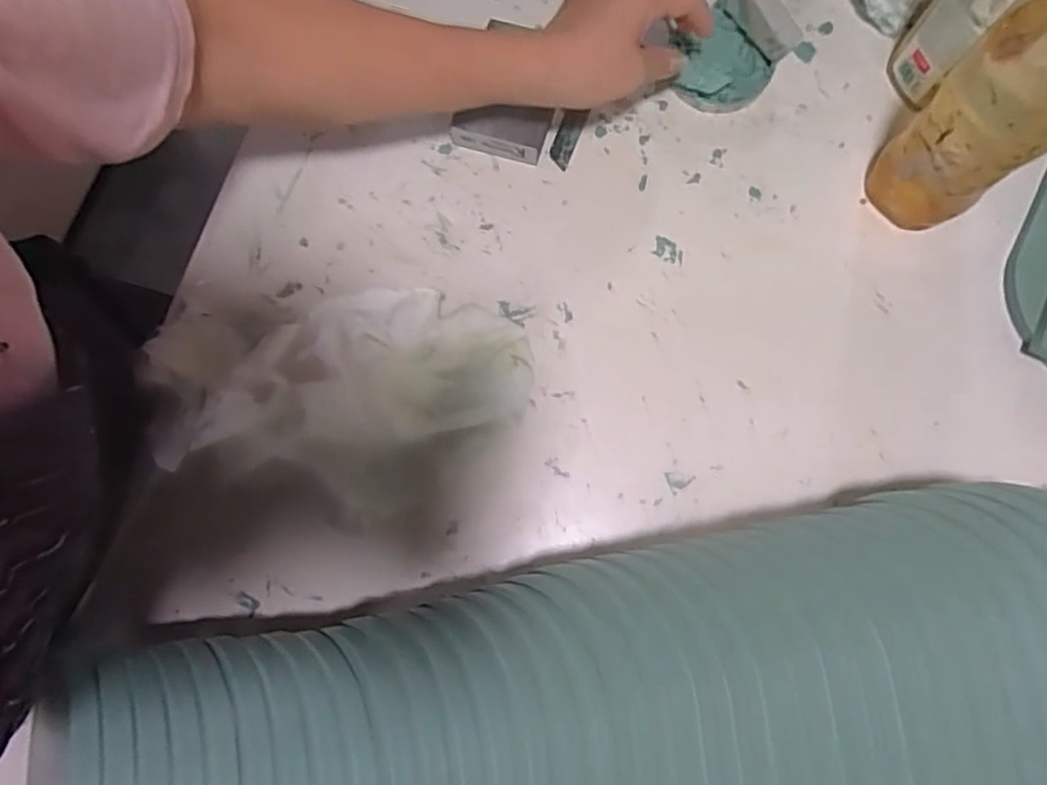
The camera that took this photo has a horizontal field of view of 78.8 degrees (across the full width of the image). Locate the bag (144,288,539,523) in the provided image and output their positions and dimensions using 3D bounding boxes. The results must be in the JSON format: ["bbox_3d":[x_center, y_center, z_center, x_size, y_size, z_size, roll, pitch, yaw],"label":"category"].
[{"bbox_3d":[-0.117,0.003,0.424,0.236,0.065,0.142,-5,78,-1],"label":"bag"}]

